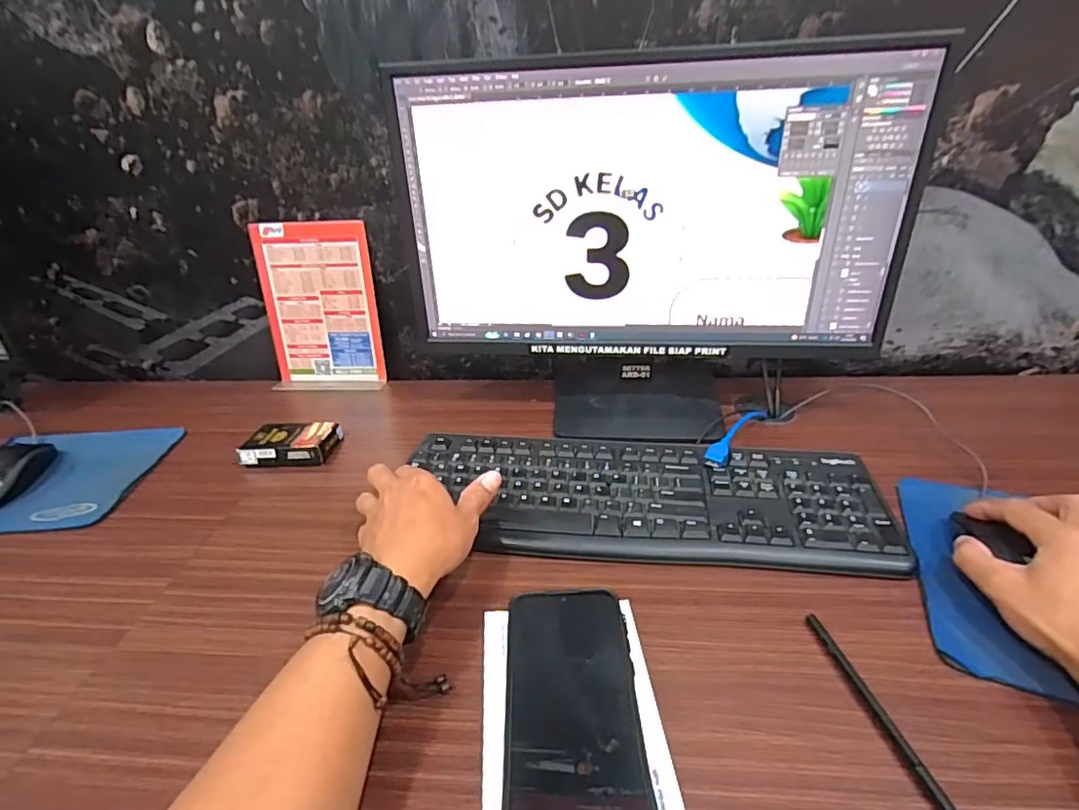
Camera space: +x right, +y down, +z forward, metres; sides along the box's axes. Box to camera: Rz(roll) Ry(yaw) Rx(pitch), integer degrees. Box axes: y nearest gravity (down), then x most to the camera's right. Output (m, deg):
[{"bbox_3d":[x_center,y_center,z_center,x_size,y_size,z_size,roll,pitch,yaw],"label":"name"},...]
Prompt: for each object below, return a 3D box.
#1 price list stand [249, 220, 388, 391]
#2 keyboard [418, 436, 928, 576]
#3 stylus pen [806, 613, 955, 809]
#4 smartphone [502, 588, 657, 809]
[{"bbox_3d":[-0.288,-0.124,0.727,0.150,0.207,0.046,-1,29,3],"label":"price list stand"},{"bbox_3d":[0.085,0.083,0.506,0.417,0.021,0.158,4,30,13],"label":"keyboard"},{"bbox_3d":[0.201,0.183,0.331,0.006,0.009,0.139,-6,30,-7],"label":"stylus pen"},{"bbox_3d":[0.020,0.182,0.342,0.080,0.018,0.160,-2,29,0],"label":"smartphone"}]

